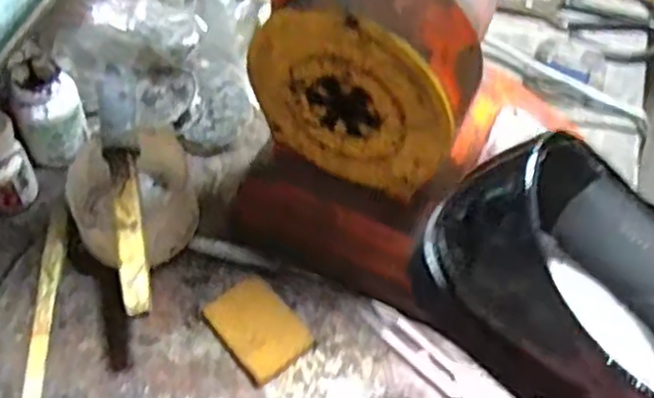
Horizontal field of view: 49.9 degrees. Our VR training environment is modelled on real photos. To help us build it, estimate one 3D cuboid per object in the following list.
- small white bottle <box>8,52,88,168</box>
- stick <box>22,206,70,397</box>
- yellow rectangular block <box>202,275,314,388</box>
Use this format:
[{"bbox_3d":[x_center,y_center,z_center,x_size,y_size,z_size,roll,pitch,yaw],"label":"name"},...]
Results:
[{"bbox_3d":[-0.216,-0.067,0.554,0.044,0.081,0.049,-2,58,-5],"label":"small white bottle"},{"bbox_3d":[-0.200,0.086,0.498,0.013,0.017,0.178,0,58,-4],"label":"stick"},{"bbox_3d":[-0.050,0.091,0.504,0.053,0.009,0.072,-36,66,-23],"label":"yellow rectangular block"}]

